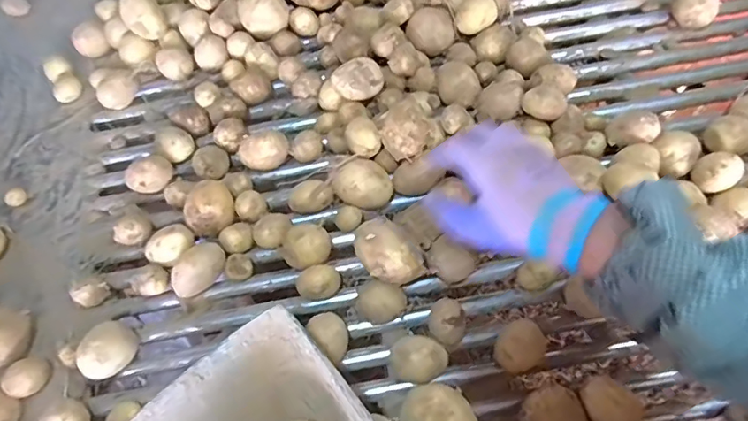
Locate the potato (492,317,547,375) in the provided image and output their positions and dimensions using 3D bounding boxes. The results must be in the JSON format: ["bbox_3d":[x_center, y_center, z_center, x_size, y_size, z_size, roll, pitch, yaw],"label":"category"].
[{"bbox_3d":[0.129,0.122,0.458,0.043,0.032,0.038,-40,68,-16],"label":"potato"}]

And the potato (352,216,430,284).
[{"bbox_3d":[0.013,0.039,0.478,0.050,0.037,0.066,-31,66,-12],"label":"potato"}]

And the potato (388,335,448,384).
[{"bbox_3d":[0.039,0.132,0.454,0.049,0.036,0.042,-30,66,-12],"label":"potato"}]

